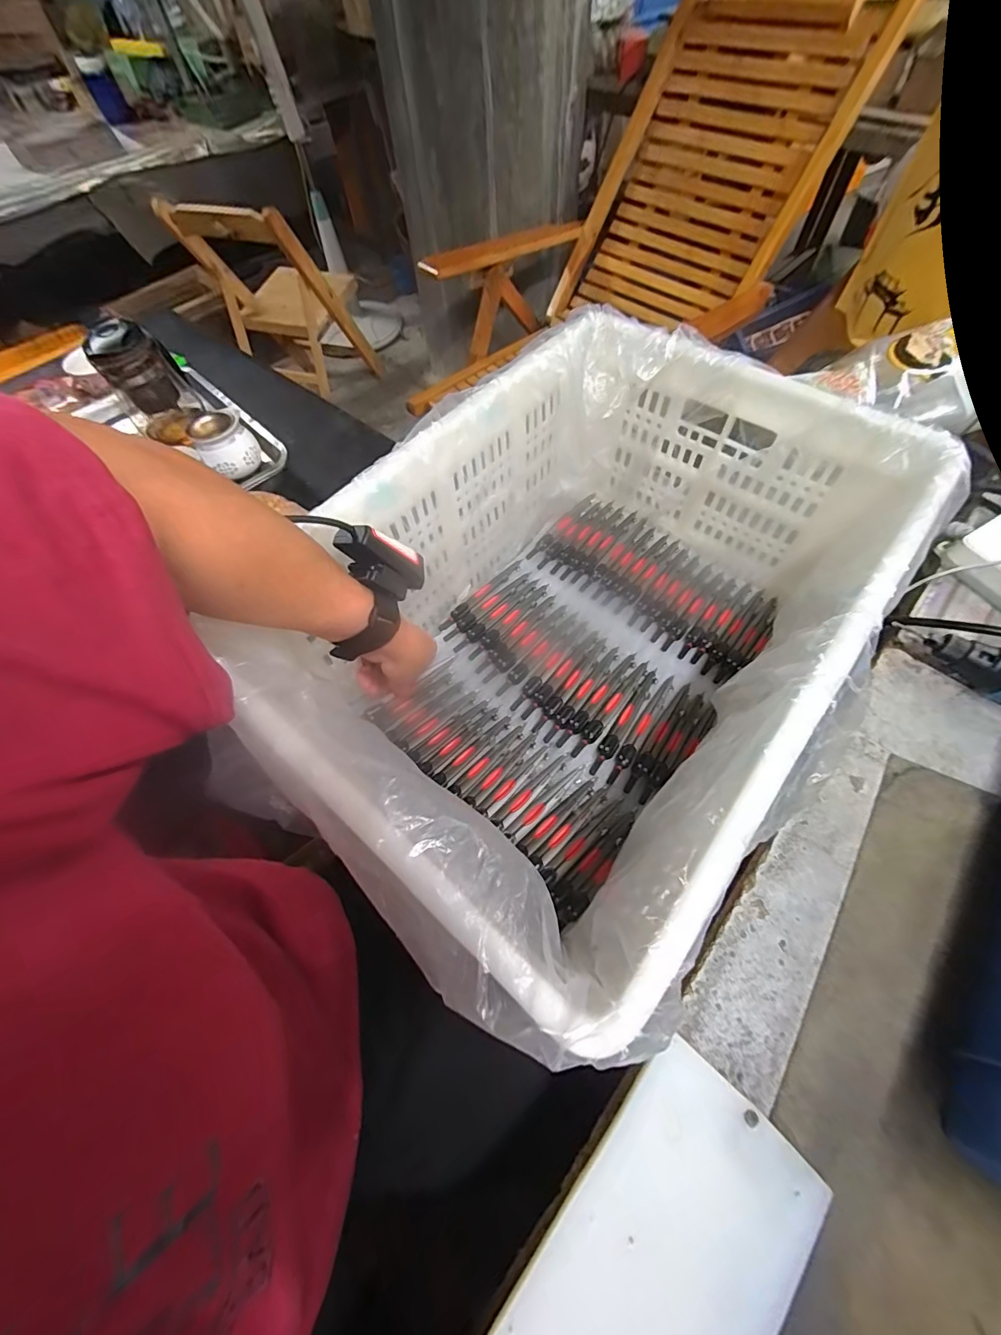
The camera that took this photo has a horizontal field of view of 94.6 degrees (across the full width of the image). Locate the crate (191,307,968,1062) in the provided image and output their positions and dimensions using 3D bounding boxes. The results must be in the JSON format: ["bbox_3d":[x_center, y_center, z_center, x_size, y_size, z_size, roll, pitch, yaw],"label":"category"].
[{"bbox_3d":[0.066,-0.044,0.403,0.343,0.209,0.495,36,69,19],"label":"crate"}]

